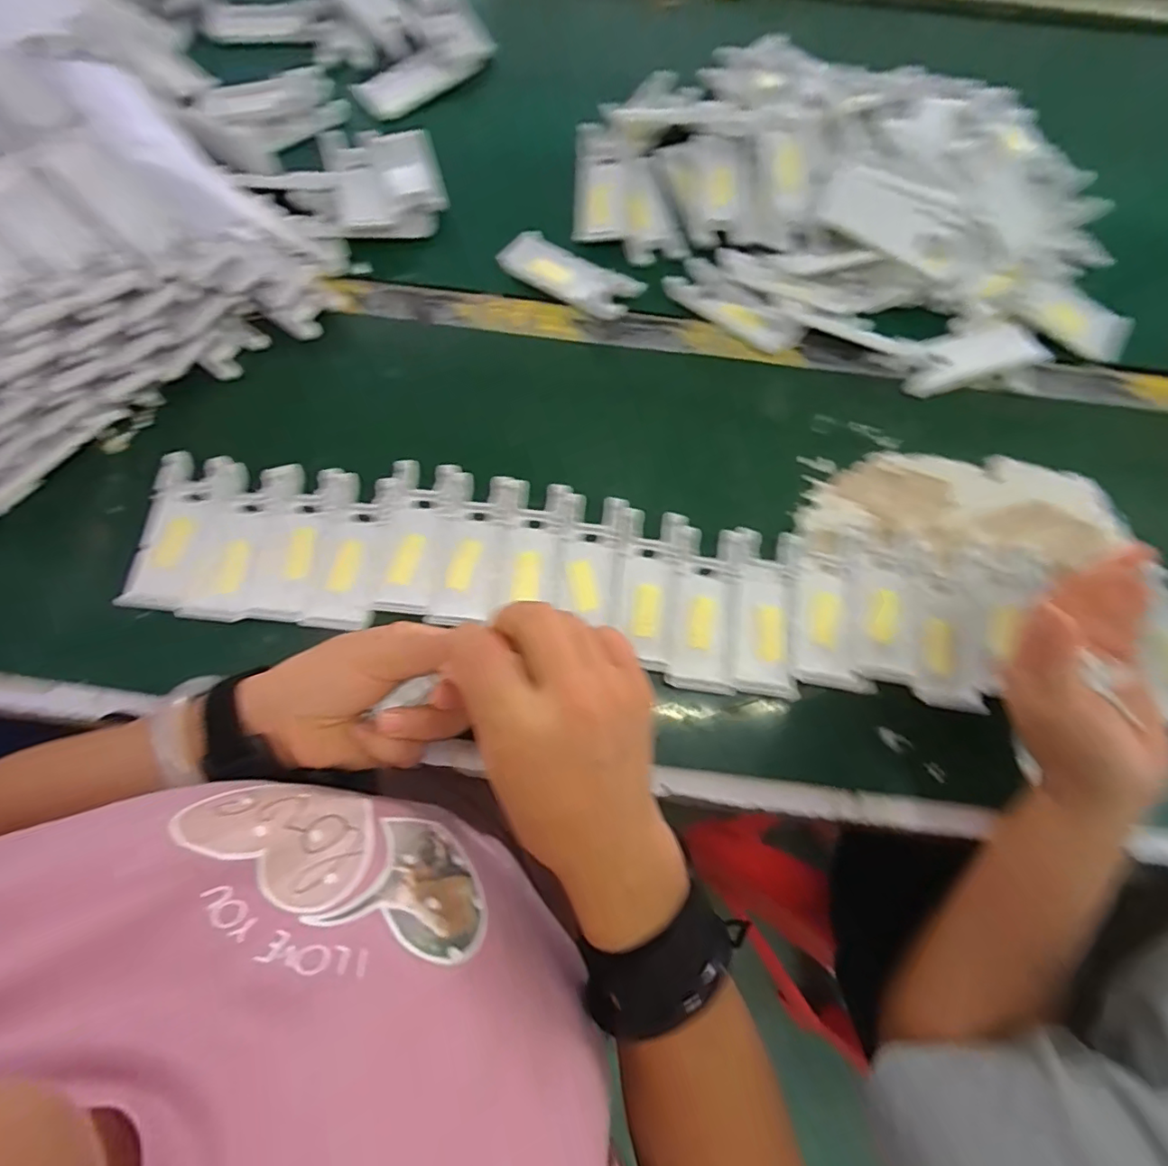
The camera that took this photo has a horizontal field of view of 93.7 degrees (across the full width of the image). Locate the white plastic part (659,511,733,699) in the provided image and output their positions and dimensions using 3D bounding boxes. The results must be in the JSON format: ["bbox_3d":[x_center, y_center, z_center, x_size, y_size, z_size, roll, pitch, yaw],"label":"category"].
[{"bbox_3d":[0.074,0.012,0.356,0.046,0.008,0.113,2,75,0],"label":"white plastic part"}]

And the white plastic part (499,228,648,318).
[{"bbox_3d":[-0.009,-0.244,0.432,0.109,0.011,0.047,32,77,7],"label":"white plastic part"}]

